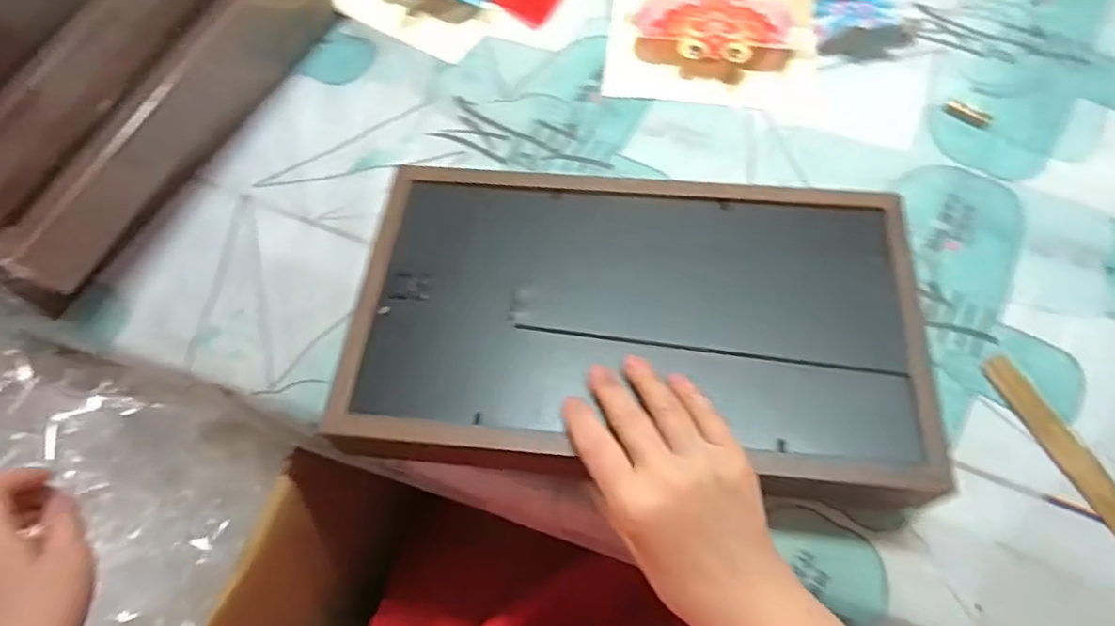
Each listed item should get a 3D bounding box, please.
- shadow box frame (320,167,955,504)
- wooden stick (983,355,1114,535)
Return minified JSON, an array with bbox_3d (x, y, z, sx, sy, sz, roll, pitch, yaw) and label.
[{"bbox_3d":[0.048,0.006,0.413,0.346,0.051,0.198,6,66,6],"label":"shadow box frame"},{"bbox_3d":[0.316,0.090,0.389,0.022,0.006,0.144,-23,67,-8],"label":"wooden stick"}]

